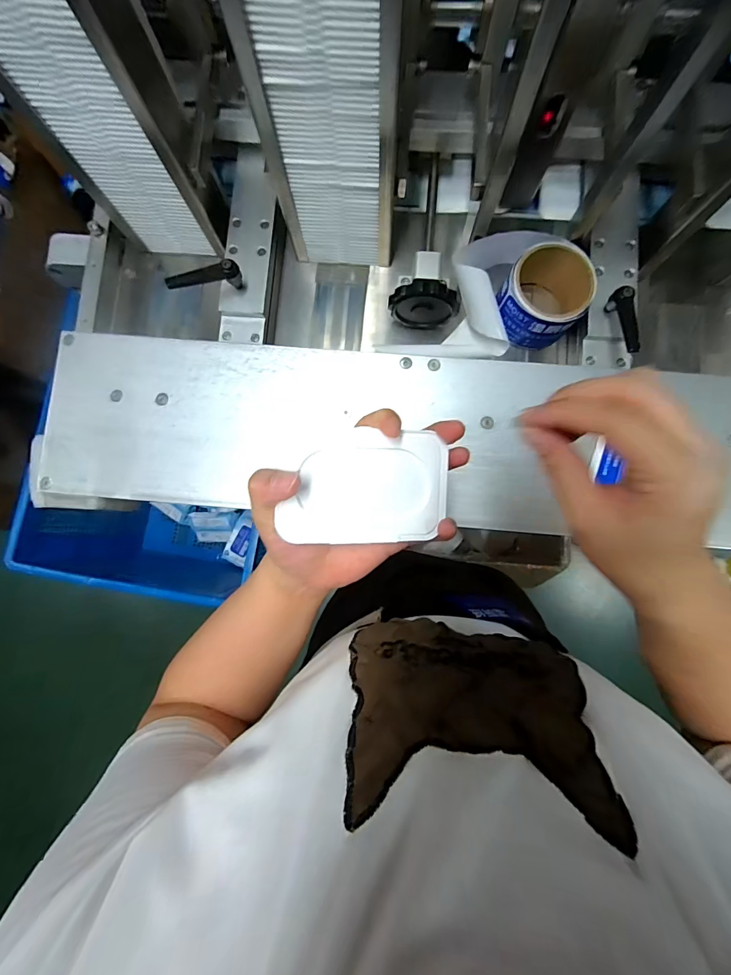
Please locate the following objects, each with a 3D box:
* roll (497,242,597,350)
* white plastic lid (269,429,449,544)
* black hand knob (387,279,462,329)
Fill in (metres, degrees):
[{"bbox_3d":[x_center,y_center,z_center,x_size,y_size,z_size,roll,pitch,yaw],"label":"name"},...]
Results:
[{"bbox_3d":[0.199,-0.211,0.453,0.096,0.064,0.087,-39,84,-2],"label":"roll"},{"bbox_3d":[0.002,-0.001,0.265,0.105,0.005,0.072,2,92,-11],"label":"white plastic lid"},{"bbox_3d":[0.065,-0.200,0.455,0.076,0.078,0.020,0,84,2],"label":"black hand knob"}]

